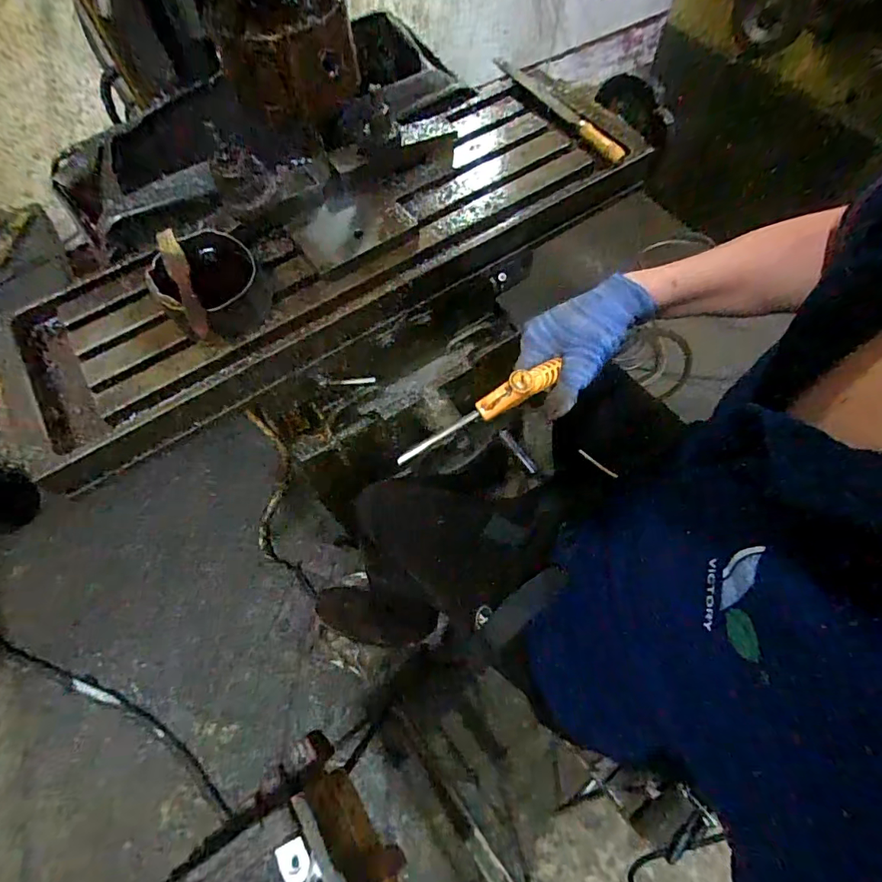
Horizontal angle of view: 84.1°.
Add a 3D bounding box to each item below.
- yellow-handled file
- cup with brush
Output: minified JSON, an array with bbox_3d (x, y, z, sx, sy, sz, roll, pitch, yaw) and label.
[{"bbox_3d":[0.160,-0.458,0.670,0.027,0.014,0.261,-29,66,-11],"label":"yellow-handled file"},{"bbox_3d":[-0.240,-0.160,0.517,0.104,0.066,0.142,-28,65,-10],"label":"cup with brush"}]

